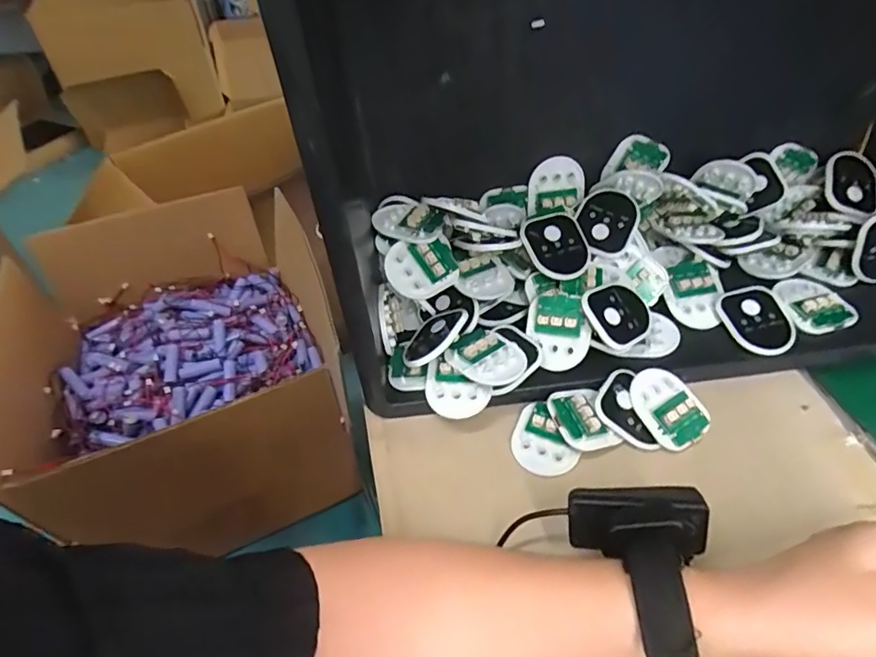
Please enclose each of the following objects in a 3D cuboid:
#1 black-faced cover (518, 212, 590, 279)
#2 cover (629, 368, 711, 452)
[{"bbox_3d":[0.094,-0.067,0.433,0.048,0.009,0.060,-15,69,-4],"label":"black-faced cover"},{"bbox_3d":[0.165,0.055,0.387,0.046,0.012,0.058,-21,63,-16],"label":"cover"}]

